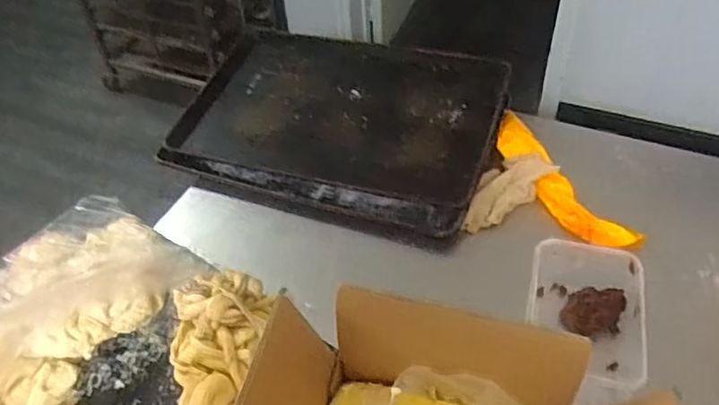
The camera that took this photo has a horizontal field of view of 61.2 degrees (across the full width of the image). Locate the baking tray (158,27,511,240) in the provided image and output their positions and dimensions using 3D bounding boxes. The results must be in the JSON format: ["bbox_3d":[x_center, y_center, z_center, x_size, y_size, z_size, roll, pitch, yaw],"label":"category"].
[{"bbox_3d":[-0.049,-0.168,1.181,0.620,0.045,0.437,12,55,17],"label":"baking tray"}]

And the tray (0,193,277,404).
[{"bbox_3d":[-0.387,0.207,0.863,0.536,0.108,0.428,24,53,24],"label":"tray"}]

